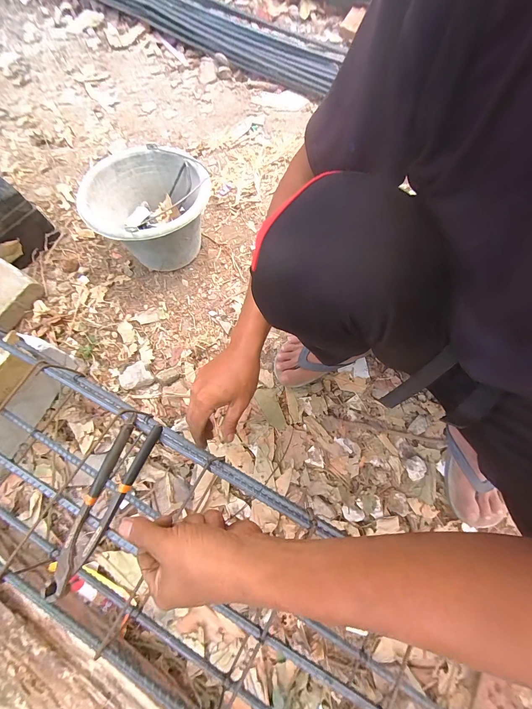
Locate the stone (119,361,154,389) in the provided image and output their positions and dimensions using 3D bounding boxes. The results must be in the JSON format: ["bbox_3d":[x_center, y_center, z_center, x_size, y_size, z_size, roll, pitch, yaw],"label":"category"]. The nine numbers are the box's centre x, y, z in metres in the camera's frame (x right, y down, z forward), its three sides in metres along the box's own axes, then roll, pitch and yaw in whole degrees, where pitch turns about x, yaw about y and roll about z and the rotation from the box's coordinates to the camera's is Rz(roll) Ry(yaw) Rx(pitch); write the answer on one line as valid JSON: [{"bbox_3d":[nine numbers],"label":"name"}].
[{"bbox_3d":[-0.273,0.045,0.589,0.066,0.026,0.050,-22,72,-5],"label":"stone"}]

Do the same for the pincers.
[{"bbox_3d":[-0.206,0.182,0.352,0.050,0.015,0.209,24,74,10],"label":"pincers"}]

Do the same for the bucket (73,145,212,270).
[{"bbox_3d":[-0.237,-0.291,0.617,0.231,0.175,0.225,-1,72,2],"label":"bucket"}]

